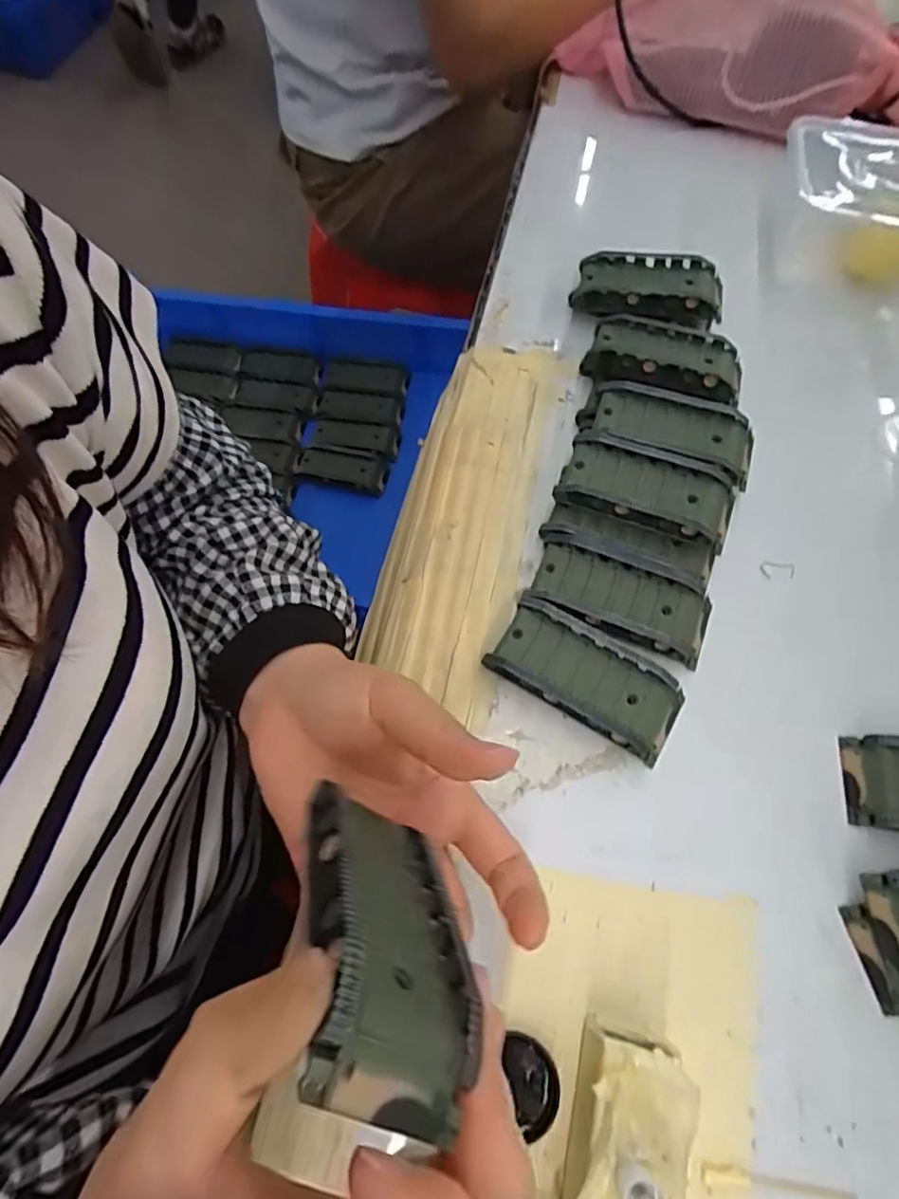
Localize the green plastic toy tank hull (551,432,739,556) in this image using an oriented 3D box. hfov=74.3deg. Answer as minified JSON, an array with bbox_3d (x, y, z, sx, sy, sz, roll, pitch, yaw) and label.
[{"bbox_3d":[0.114,-0.063,0.342,0.096,0.021,0.045,20,66,7],"label":"green plastic toy tank hull"}]

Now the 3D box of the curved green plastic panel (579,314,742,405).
[{"bbox_3d":[0.138,-0.151,0.384,0.095,0.028,0.060,17,66,5],"label":"curved green plastic panel"}]

